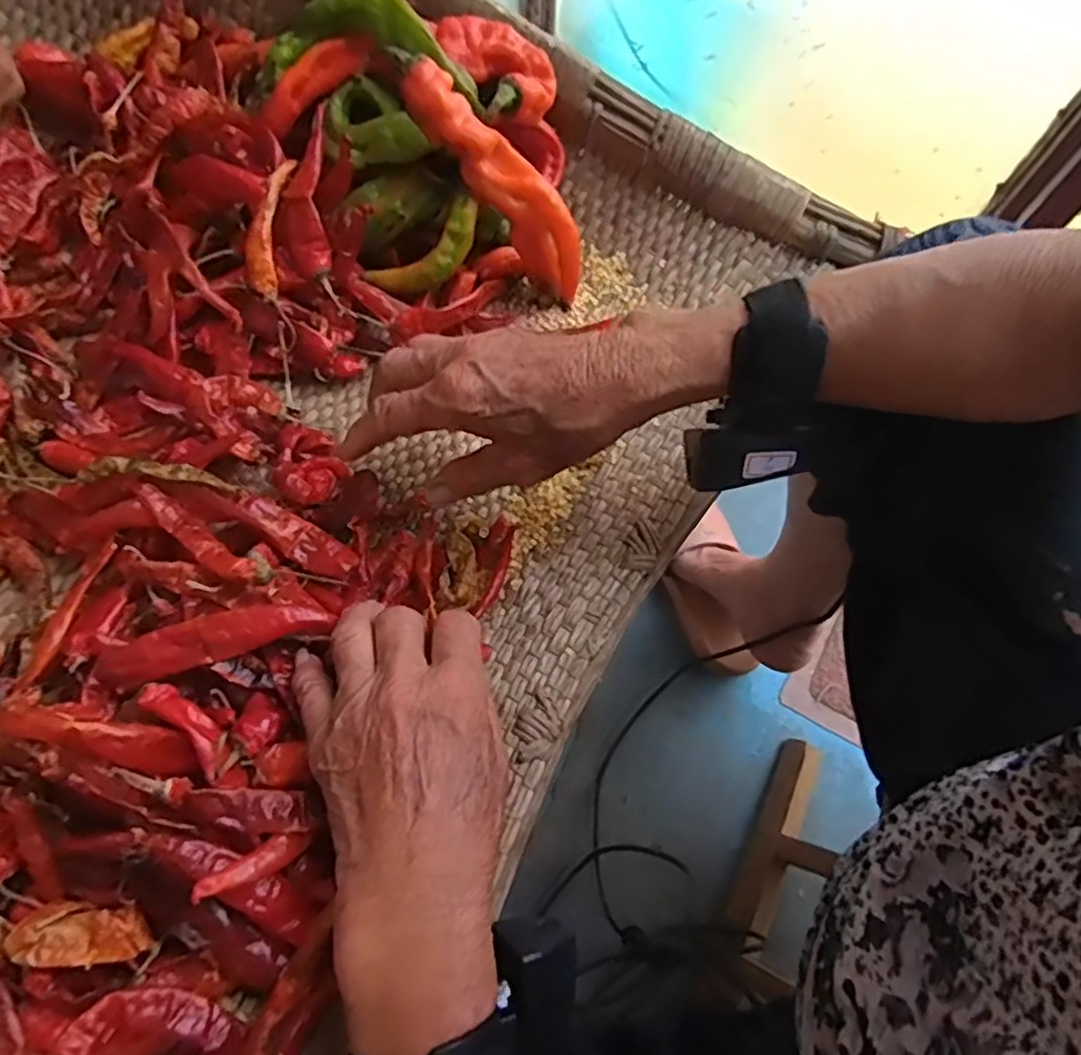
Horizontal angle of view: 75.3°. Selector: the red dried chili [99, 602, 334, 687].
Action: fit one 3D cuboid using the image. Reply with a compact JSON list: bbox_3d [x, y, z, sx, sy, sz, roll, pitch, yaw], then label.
[{"bbox_3d":[-0.148,0.050,0.311,0.102,0.008,0.021,-13,71,-7],"label":"red dried chili"}]

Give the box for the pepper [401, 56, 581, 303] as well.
[{"bbox_3d":[-0.020,-0.202,0.411,0.146,0.037,0.029,44,69,-28],"label":"pepper"}]

